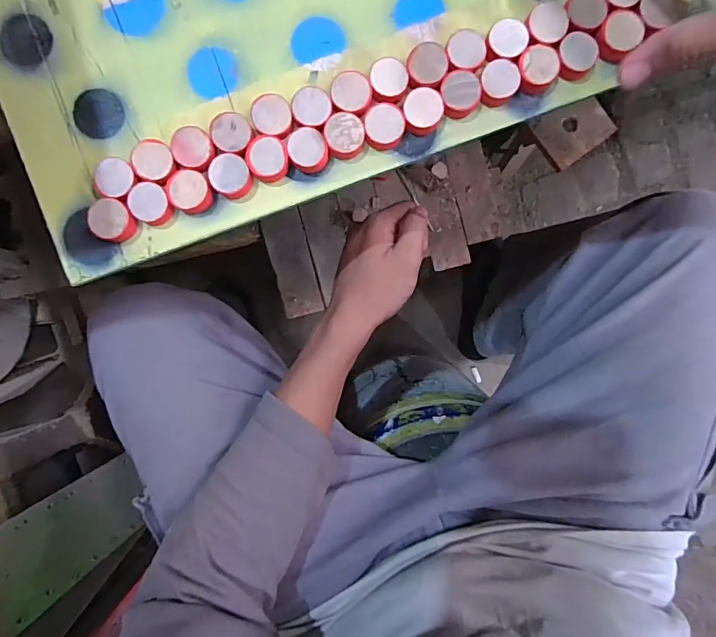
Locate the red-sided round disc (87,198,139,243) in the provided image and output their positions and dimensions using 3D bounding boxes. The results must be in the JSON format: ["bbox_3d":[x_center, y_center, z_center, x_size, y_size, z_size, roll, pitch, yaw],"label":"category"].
[{"bbox_3d":[-0.135,-0.053,0.245,0.024,0.011,0.022,0,91,-3],"label":"red-sided round disc"}]

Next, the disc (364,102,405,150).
[{"bbox_3d":[0.015,-0.106,0.247,0.022,0.011,0.023,0,91,-3],"label":"disc"}]

